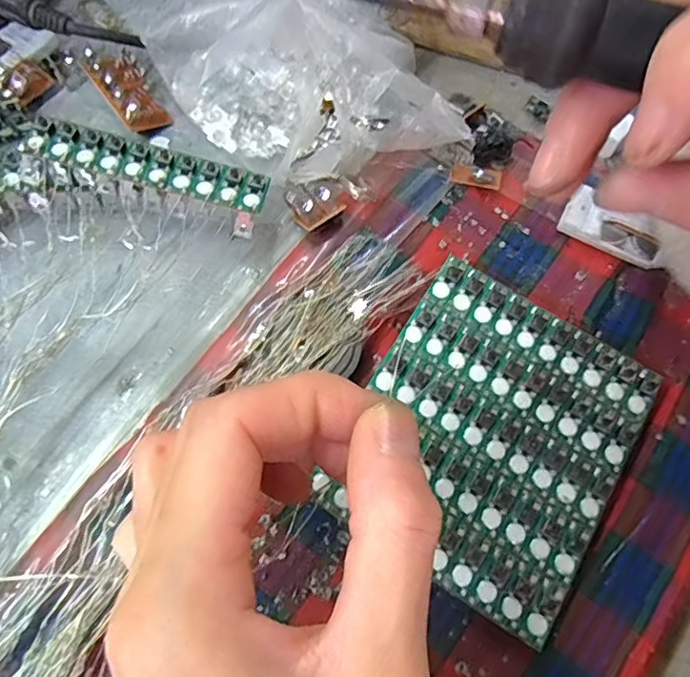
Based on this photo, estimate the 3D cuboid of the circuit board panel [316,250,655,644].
[{"bbox_3d":[0.054,0.034,0.204,0.093,0.004,0.107,31,74,9],"label":"circuit board panel"}]

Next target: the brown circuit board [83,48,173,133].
[{"bbox_3d":[-0.102,-0.117,0.259,0.021,0.015,0.043,-34,76,-11],"label":"brown circuit board"}]

